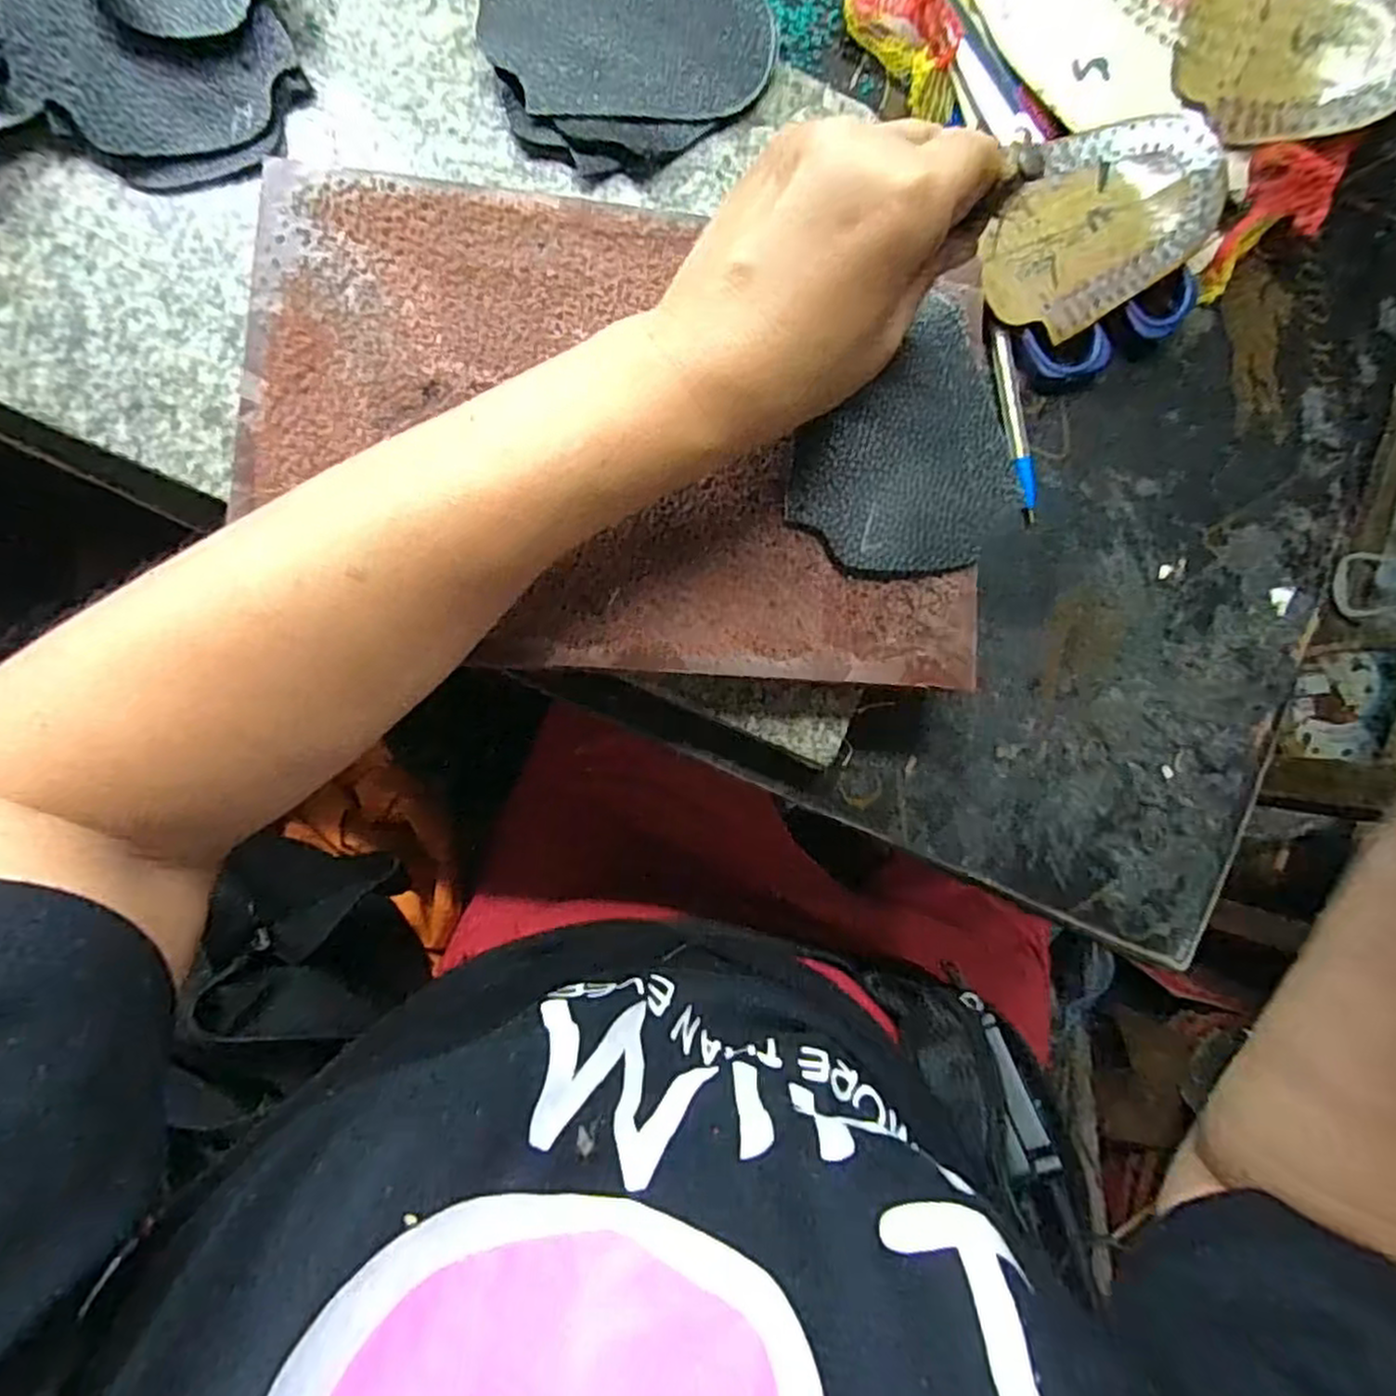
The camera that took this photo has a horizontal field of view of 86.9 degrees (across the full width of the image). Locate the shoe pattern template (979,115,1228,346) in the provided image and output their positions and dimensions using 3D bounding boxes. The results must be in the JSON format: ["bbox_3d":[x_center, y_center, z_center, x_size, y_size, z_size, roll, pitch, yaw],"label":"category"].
[{"bbox_3d":[0.180,-0.216,0.334,0.117,0.006,0.073,-37,90,2],"label":"shoe pattern template"}]

